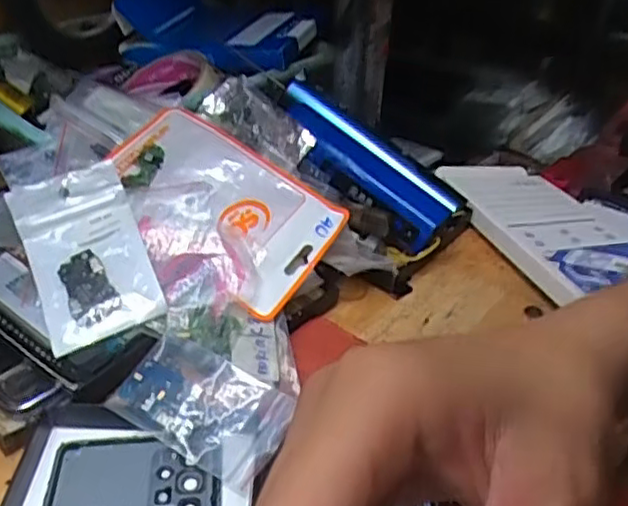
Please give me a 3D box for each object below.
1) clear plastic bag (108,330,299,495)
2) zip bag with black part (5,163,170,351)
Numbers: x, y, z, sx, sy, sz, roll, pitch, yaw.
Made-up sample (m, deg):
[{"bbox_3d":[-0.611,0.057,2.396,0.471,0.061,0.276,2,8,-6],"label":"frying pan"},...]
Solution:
[{"bbox_3d":[-0.052,0.073,0.319,0.078,0.012,0.048,25,57,17],"label":"clear plastic bag"},{"bbox_3d":[-0.119,-0.001,0.349,0.057,0.015,0.093,-21,71,-10],"label":"zip bag with black part"}]

